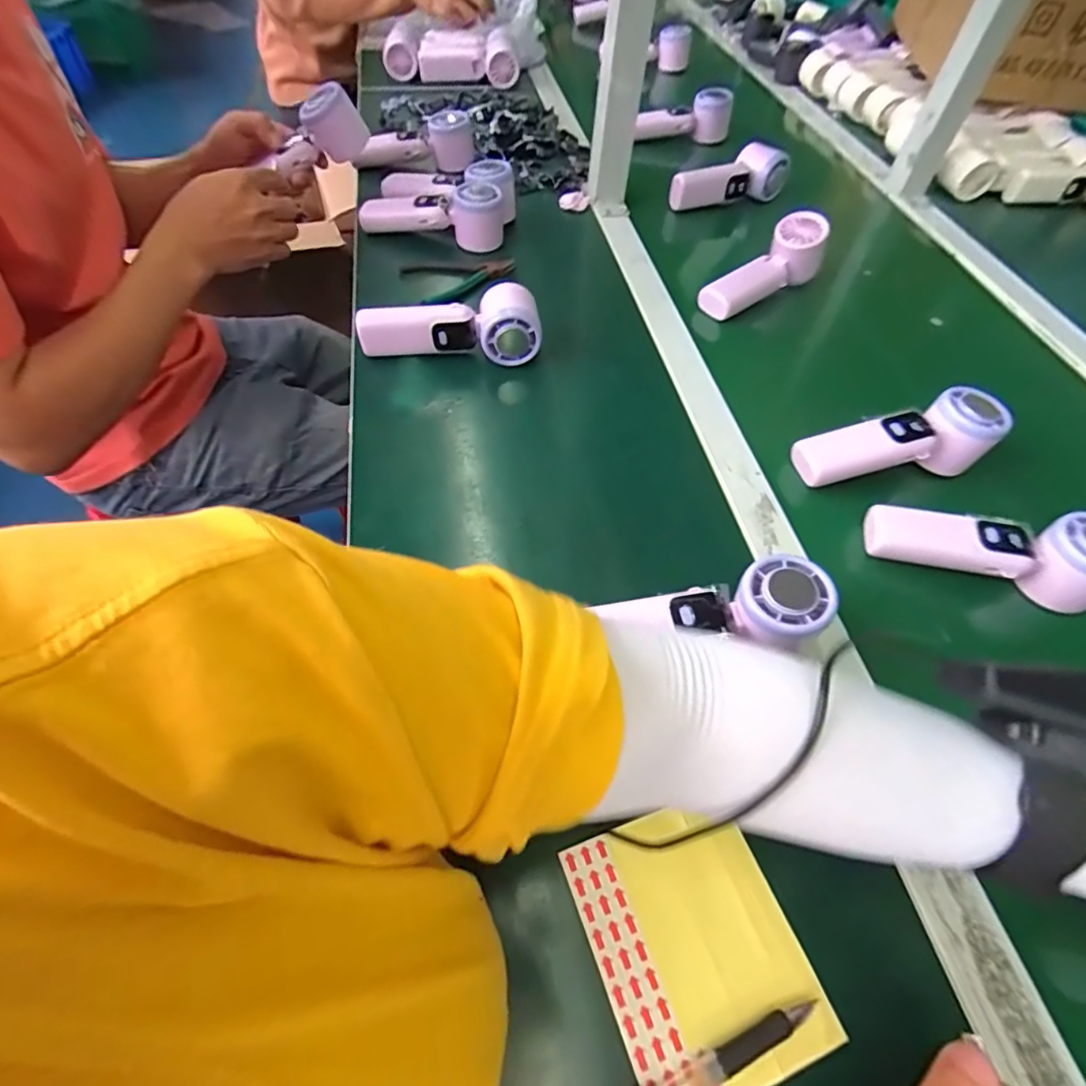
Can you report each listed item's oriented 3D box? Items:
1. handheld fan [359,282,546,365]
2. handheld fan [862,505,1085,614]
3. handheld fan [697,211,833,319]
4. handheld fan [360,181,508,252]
[{"bbox_3d":[-0.087,-0.207,0.538,0.165,0.059,0.050,3,55,-3],"label":"handheld fan"},{"bbox_3d":[0.330,-0.001,0.411,0.161,0.051,0.051,15,55,6],"label":"handheld fan"},{"bbox_3d":[0.244,-0.300,0.631,0.164,0.052,0.048,-37,64,-8],"label":"handheld fan"},{"bbox_3d":[-0.129,-0.394,0.657,0.165,0.062,0.051,11,55,3],"label":"handheld fan"}]

